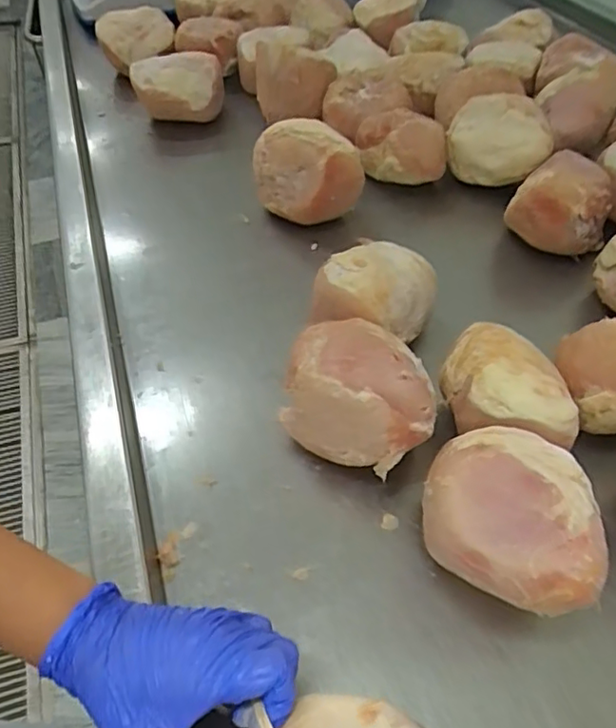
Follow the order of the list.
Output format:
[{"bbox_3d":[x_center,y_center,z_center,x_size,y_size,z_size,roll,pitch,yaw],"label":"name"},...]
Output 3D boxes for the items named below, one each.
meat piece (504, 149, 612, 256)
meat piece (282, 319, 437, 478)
[{"bbox_3d":[0.300,-0.182,0.709,0.112,0.112,0.121,22,54,16],"label":"meat piece"},{"bbox_3d":[0.045,0.026,0.503,0.126,0.104,0.105,23,54,17],"label":"meat piece"}]

